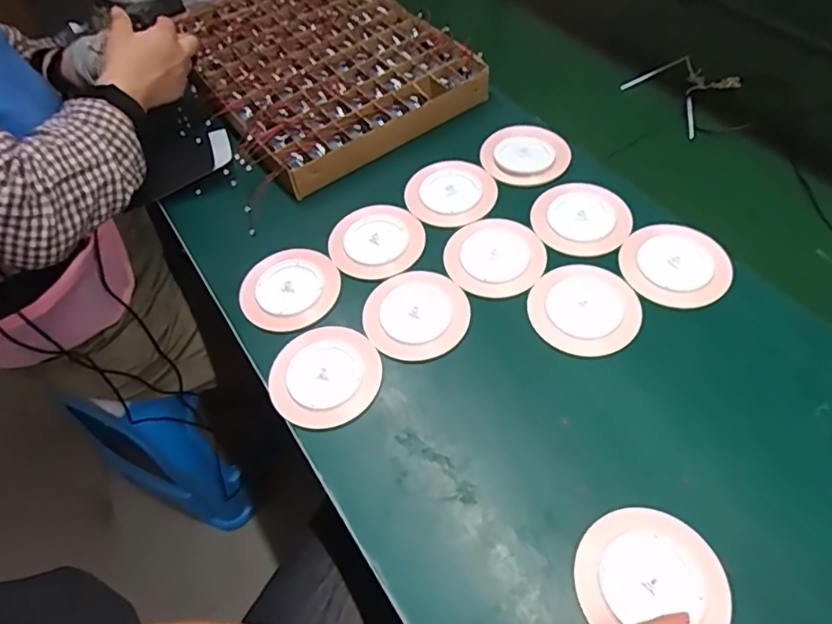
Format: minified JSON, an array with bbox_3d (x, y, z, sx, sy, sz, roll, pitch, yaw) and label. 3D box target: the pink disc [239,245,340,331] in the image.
[{"bbox_3d":[-0.129,-0.025,0.570,0.098,0.007,0.093,-3,56,5],"label":"pink disc"}]

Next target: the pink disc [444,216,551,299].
[{"bbox_3d":[0.080,-0.059,0.572,0.098,0.008,0.093,-3,56,5],"label":"pink disc"}]

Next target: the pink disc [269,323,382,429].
[{"bbox_3d":[-0.082,0.055,0.513,0.096,0.006,0.100,-3,56,5],"label":"pink disc"}]

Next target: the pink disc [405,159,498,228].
[{"bbox_3d":[0.040,-0.135,0.629,0.096,0.009,0.093,-3,56,5],"label":"pink disc"}]

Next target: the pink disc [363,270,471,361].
[{"bbox_3d":[0.000,-0.001,0.541,0.097,0.009,0.096,-3,56,5],"label":"pink disc"}]

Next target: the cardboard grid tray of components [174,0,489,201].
[{"bbox_3d":[-0.142,-0.346,0.771,0.299,0.048,0.421,-32,58,-16],"label":"cardboard grid tray of components"}]

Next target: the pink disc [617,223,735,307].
[{"bbox_3d":[0.250,-0.048,0.545,0.094,0.012,0.097,-3,56,5],"label":"pink disc"}]

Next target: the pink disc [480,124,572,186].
[{"bbox_3d":[0.126,-0.184,0.652,0.099,0.016,0.087,14,59,16],"label":"pink disc"}]

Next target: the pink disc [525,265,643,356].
[{"bbox_3d":[0.156,-0.005,0.526,0.096,0.007,0.095,-3,56,5],"label":"pink disc"}]

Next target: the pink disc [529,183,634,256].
[{"bbox_3d":[0.173,-0.102,0.591,0.098,0.009,0.092,-3,56,5],"label":"pink disc"}]

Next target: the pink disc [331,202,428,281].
[{"bbox_3d":[-0.042,-0.075,0.599,0.095,0.011,0.100,-3,56,5],"label":"pink disc"}]

